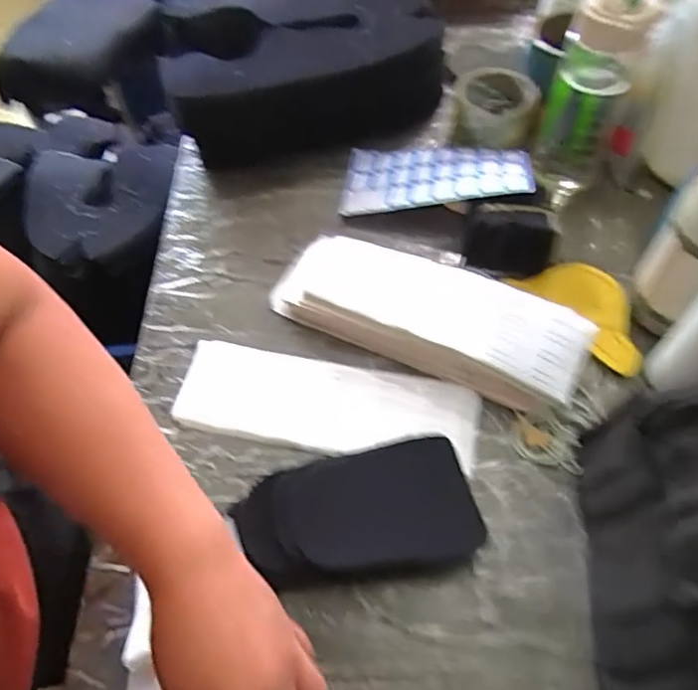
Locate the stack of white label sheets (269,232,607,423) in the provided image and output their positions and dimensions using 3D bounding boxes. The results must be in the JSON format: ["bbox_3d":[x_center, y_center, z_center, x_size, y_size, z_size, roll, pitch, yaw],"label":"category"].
[{"bbox_3d":[0.071,-0.032,0.536,0.290,0.037,0.094,21,61,15],"label":"stack of white label sheets"}]

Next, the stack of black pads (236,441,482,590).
[{"bbox_3d":[0.012,0.134,0.437,0.168,0.051,0.095,-14,58,-6],"label":"stack of black pads"}]

